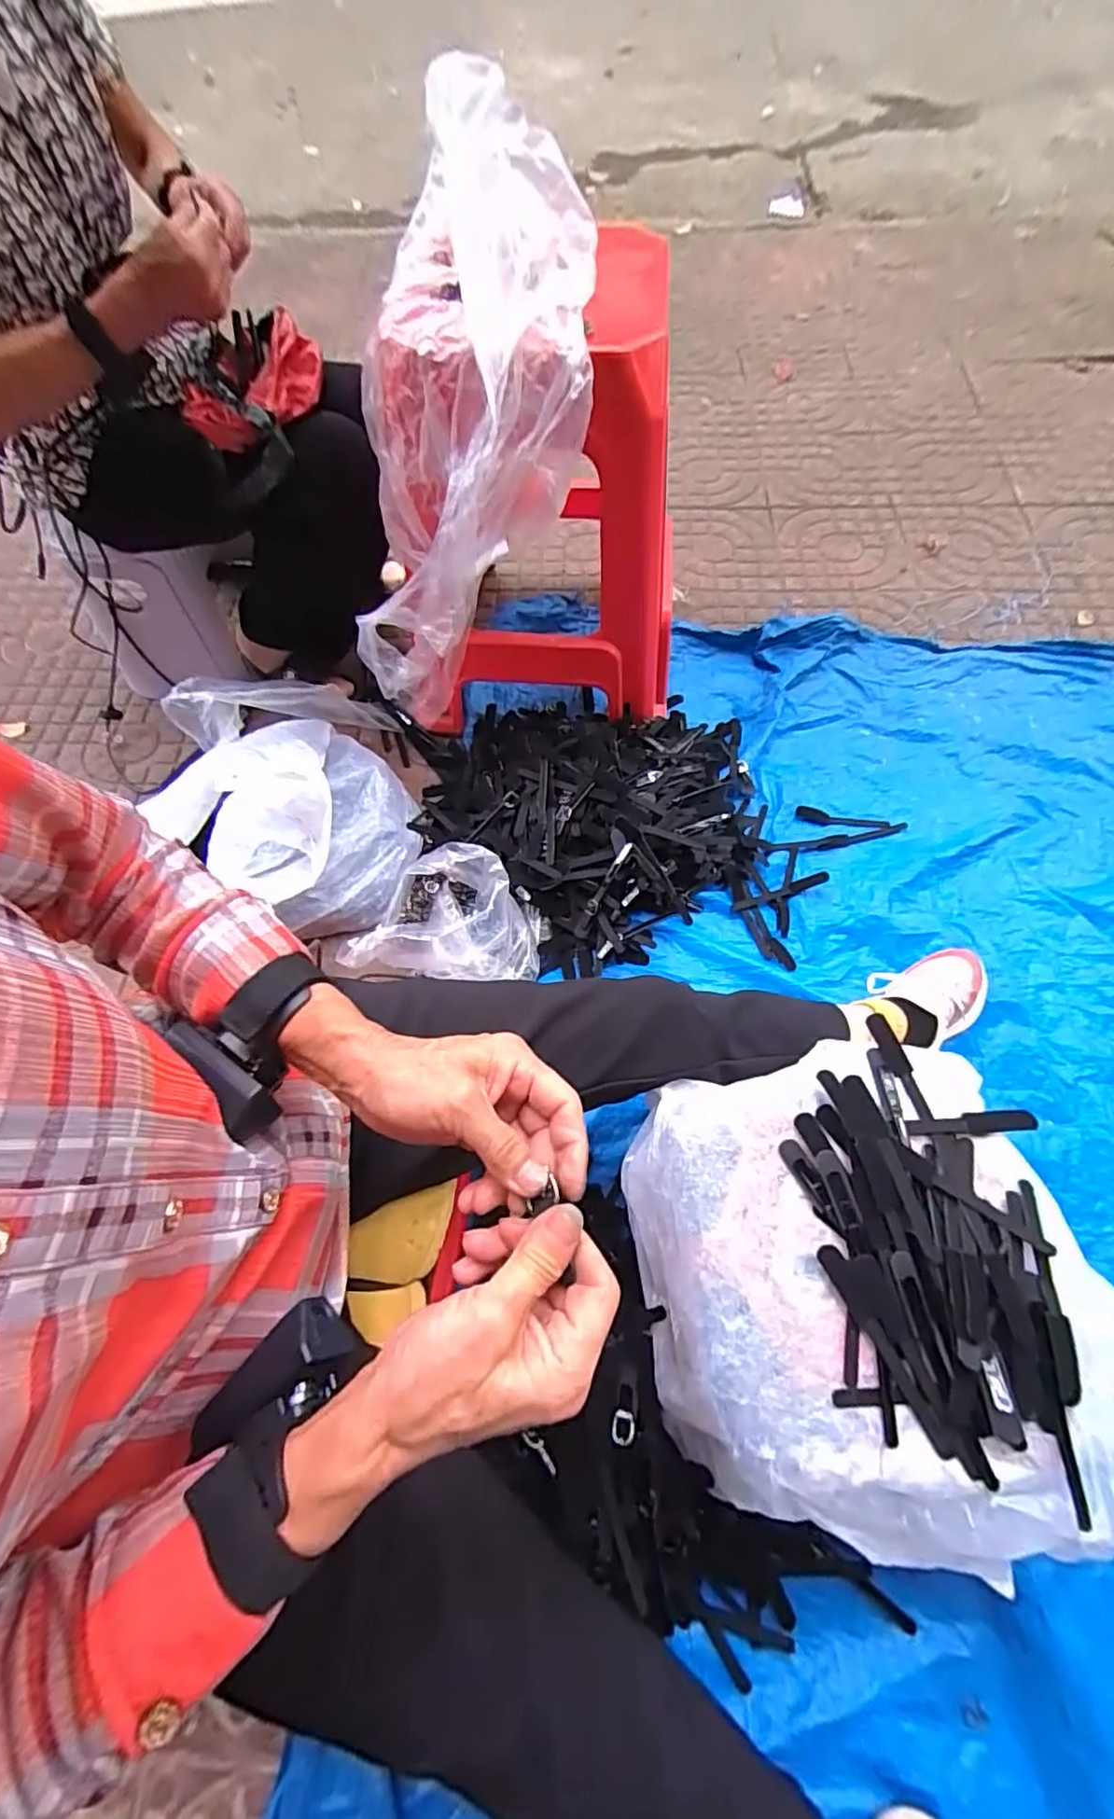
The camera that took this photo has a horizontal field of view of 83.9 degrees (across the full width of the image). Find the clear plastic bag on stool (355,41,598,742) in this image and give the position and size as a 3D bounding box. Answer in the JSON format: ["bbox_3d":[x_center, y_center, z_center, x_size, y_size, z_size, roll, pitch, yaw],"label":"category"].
[{"bbox_3d":[-0.121,-0.484,0.735,0.264,0.645,0.173,38,41,15],"label":"clear plastic bag on stool"}]

